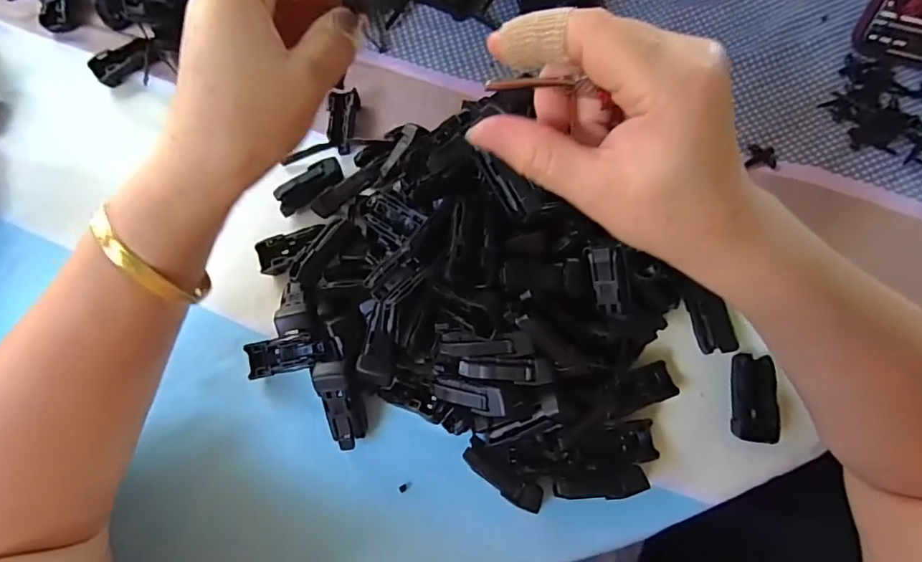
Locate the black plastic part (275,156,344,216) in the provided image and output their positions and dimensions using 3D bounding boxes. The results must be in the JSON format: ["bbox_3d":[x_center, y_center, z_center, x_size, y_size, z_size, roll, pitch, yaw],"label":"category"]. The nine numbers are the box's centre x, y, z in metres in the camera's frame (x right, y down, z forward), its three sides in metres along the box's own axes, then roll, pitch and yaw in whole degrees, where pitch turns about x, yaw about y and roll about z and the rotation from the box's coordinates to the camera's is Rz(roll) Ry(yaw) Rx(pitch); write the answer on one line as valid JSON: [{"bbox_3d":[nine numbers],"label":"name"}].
[{"bbox_3d":[-0.098,-0.062,0.333,0.046,0.015,0.014,-34,72,-11],"label":"black plastic part"}]

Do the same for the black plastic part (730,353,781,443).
[{"bbox_3d":[0.160,0.063,0.280,0.021,0.012,0.045,7,69,5],"label":"black plastic part"}]

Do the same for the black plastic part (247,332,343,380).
[{"bbox_3d":[-0.095,0.041,0.290,0.053,0.016,0.018,-9,69,-2],"label":"black plastic part"}]

